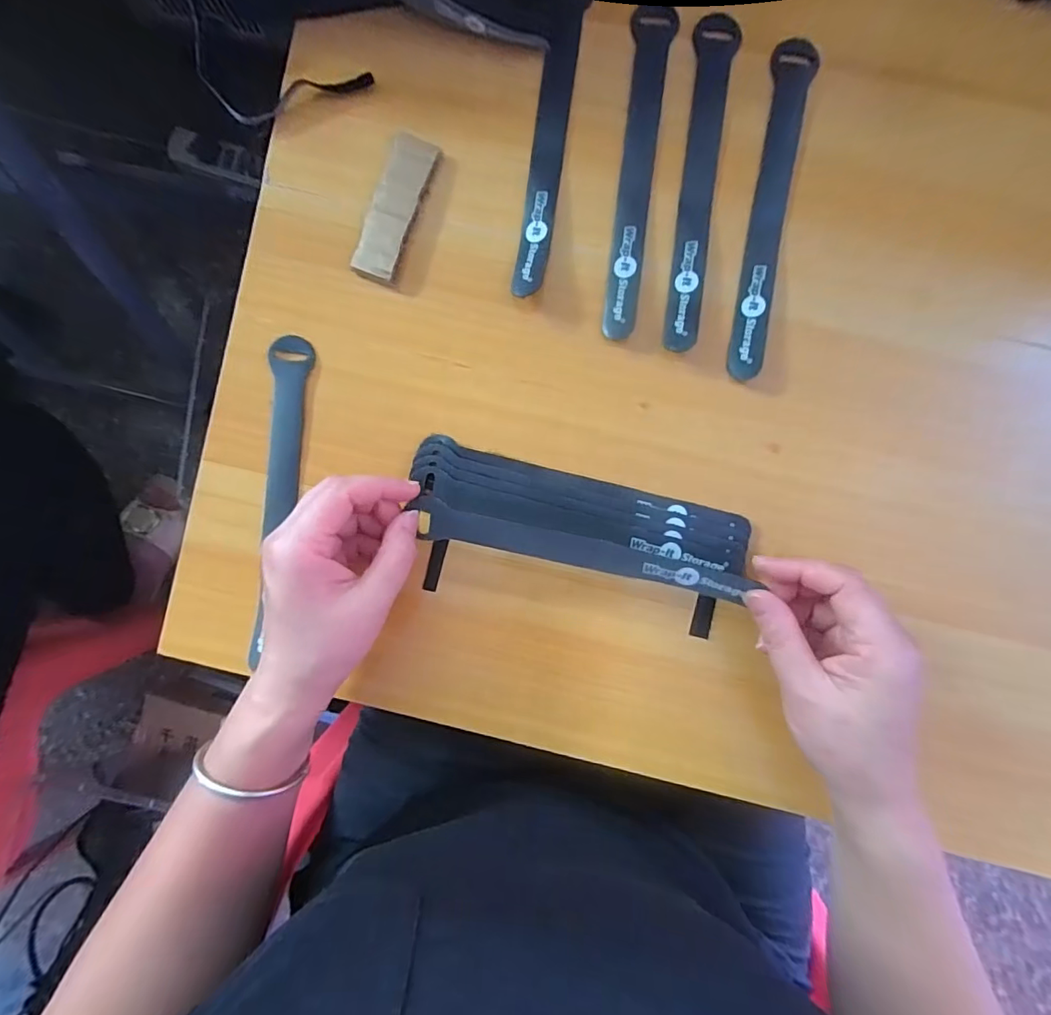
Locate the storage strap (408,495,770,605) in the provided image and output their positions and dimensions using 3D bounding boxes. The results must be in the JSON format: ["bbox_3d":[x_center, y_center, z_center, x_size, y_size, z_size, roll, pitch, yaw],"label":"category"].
[{"bbox_3d":[0.029,0.026,0.273,0.180,0.006,0.023,14,105,1],"label":"storage strap"}]

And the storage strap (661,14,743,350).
[{"bbox_3d":[0.104,-0.199,0.305,0.025,0.007,0.213,10,91,2],"label":"storage strap"}]

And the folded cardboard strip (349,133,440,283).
[{"bbox_3d":[-0.079,-0.185,0.309,0.030,0.009,0.093,17,91,2],"label":"folded cardboard strip"}]

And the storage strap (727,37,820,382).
[{"bbox_3d":[0.148,-0.184,0.305,0.025,0.007,0.215,12,91,2],"label":"storage strap"}]

